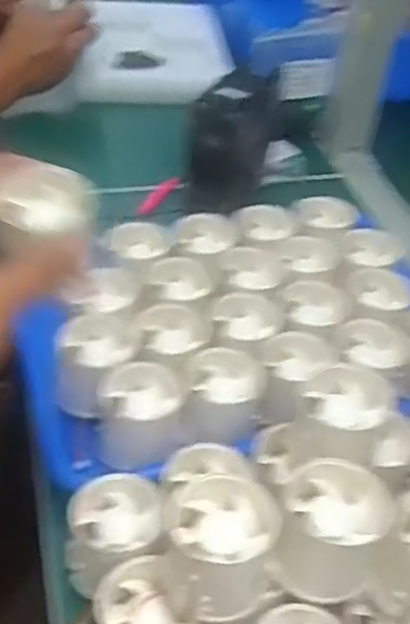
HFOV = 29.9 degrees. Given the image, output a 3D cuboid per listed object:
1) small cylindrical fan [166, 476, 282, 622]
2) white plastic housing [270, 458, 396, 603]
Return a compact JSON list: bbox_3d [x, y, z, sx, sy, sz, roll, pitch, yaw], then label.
[{"bbox_3d":[0.007,0.125,0.392,0.053,0.060,0.057,4,42,-4],"label":"small cylindrical fan"},{"bbox_3d":[0.065,0.118,0.403,0.053,0.065,0.051,4,42,-4],"label":"white plastic housing"}]

